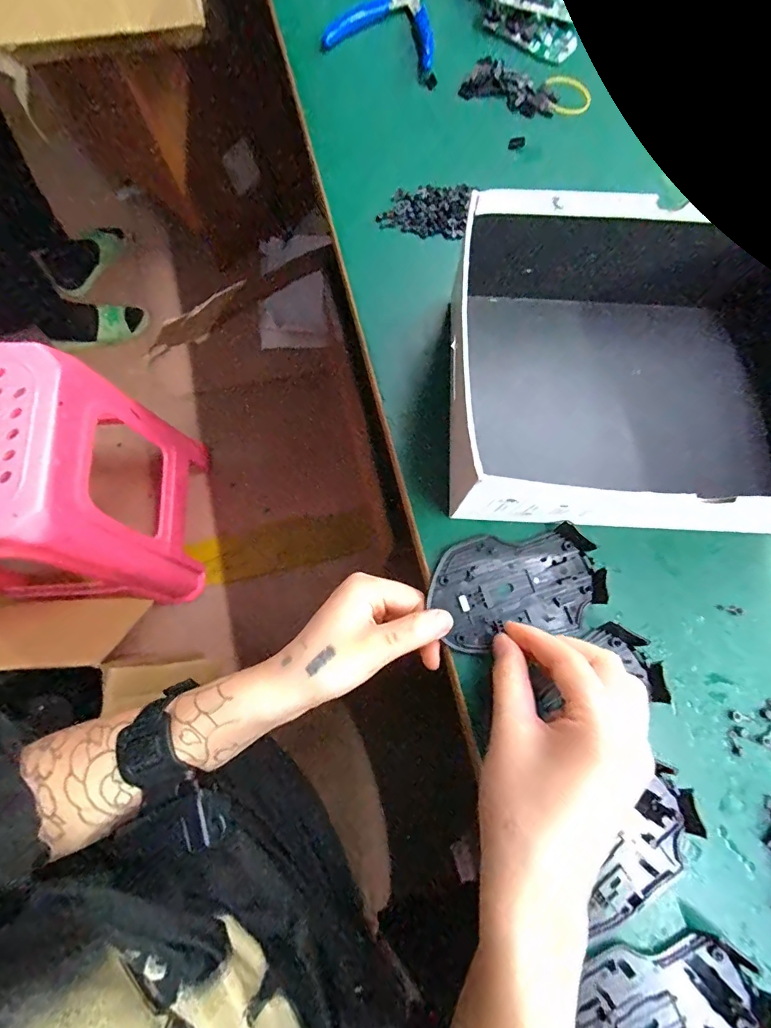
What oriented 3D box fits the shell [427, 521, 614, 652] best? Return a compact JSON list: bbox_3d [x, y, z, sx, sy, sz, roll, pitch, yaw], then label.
[{"bbox_3d":[0.086,0.046,0.288,0.109,0.011,0.069,-11,76,-5],"label":"shell"}]

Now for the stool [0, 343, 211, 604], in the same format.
[{"bbox_3d":[-0.580,-0.033,0.795,0.330,0.475,0.352,-3,75,-4],"label":"stool"}]

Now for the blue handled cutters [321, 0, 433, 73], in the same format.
[{"bbox_3d":[0.001,-0.482,0.422,0.103,0.014,0.119,11,75,1],"label":"blue handled cutters"}]

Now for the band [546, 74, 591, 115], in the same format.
[{"bbox_3d":[0.170,-0.393,0.408,0.038,0.005,0.045,-15,76,-6],"label":"band"}]

